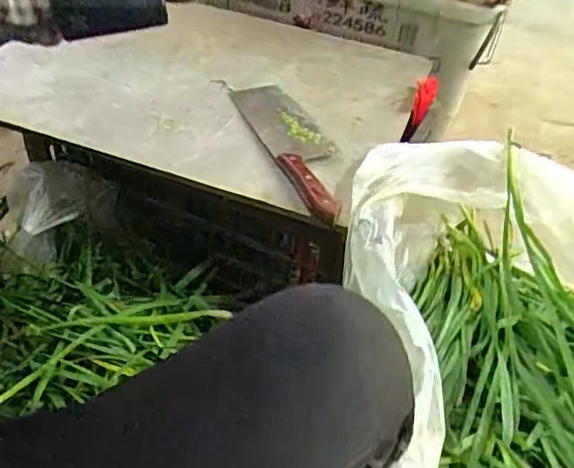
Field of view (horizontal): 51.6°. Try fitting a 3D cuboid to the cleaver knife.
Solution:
[{"bbox_3d":[0.014,-0.115,0.699,0.074,0.028,0.278,-12,48,-19],"label":"cleaver knife"}]

